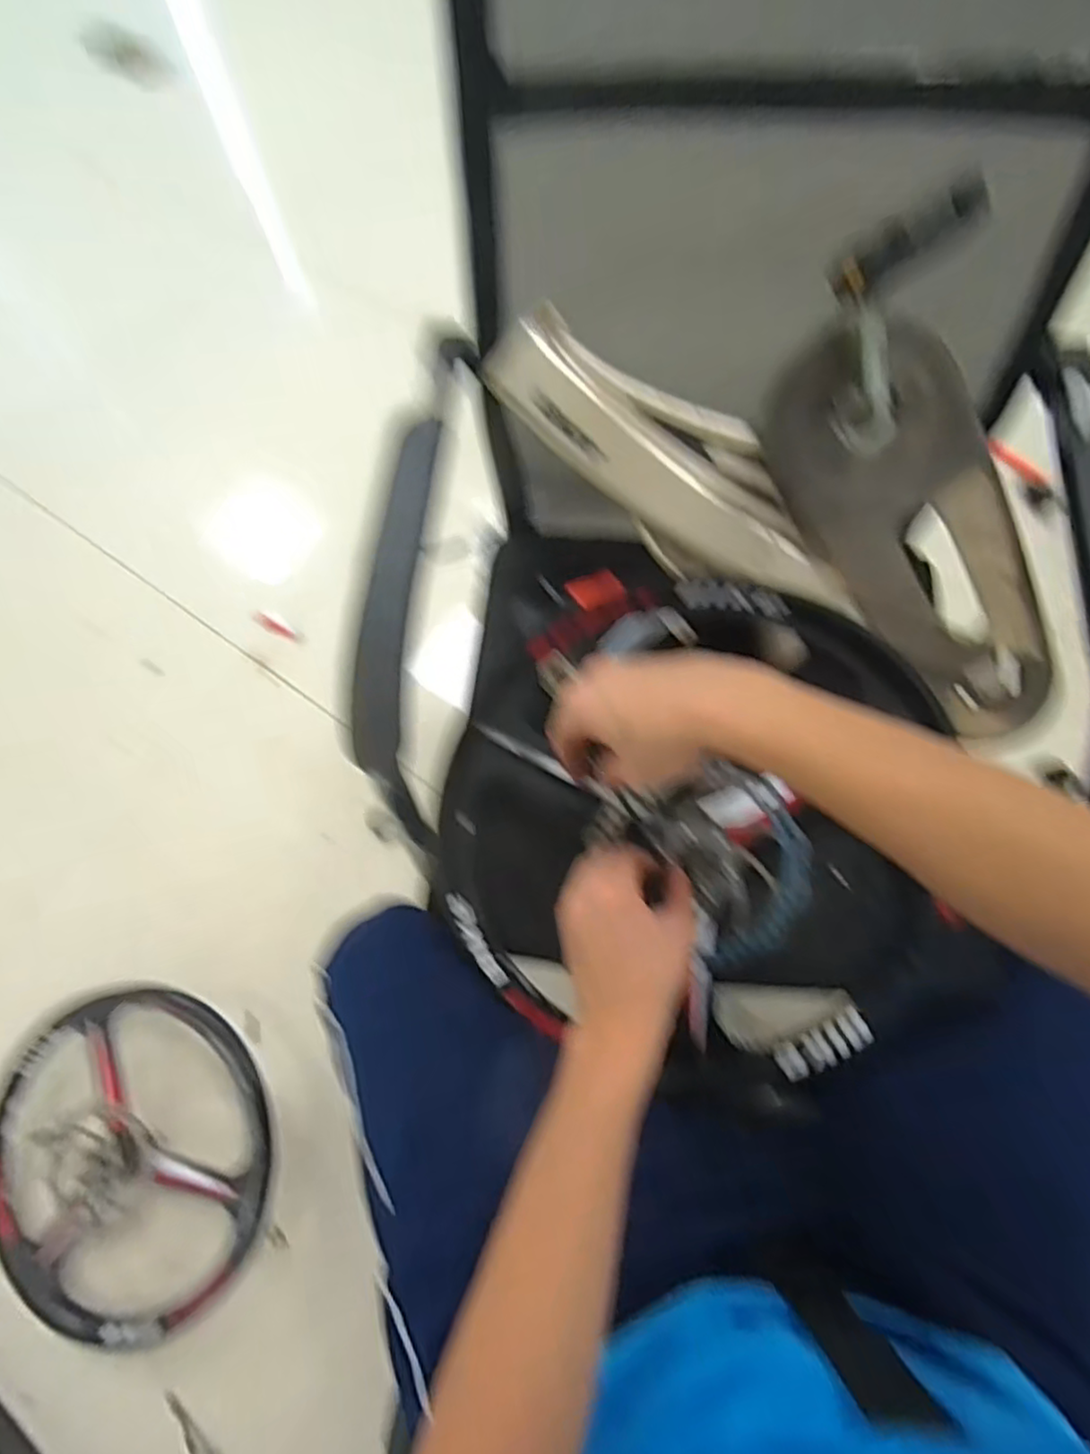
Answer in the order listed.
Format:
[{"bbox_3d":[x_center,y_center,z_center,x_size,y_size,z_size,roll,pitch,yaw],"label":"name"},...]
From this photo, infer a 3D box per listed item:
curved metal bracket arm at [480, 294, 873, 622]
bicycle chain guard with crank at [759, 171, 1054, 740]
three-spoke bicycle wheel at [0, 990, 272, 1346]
[{"bbox_3d":[0.106,-0.206,0.570,0.338,0.073,0.090,39,71,0],"label":"curved metal bracket arm"},{"bbox_3d":[0.292,-0.155,0.505,0.121,0.166,0.369,-37,107,-15],"label":"bicycle chain guard with crank"},{"bbox_3d":[-0.536,0.542,0.892,0.403,0.068,0.403,16,83,7],"label":"three-spoke bicycle wheel"}]

